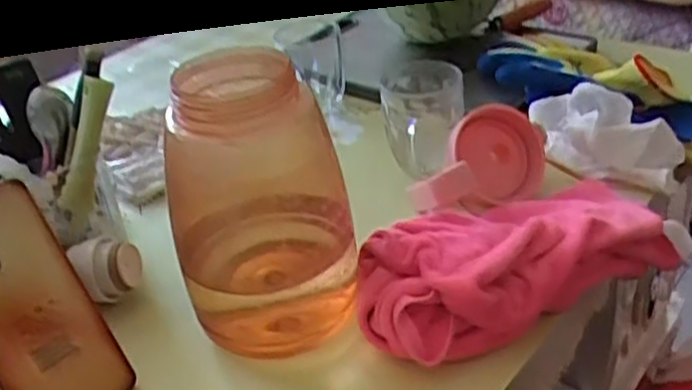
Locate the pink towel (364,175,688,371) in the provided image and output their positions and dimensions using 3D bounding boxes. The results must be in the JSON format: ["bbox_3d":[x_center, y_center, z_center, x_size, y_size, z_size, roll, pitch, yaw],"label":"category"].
[{"bbox_3d":[0.129,0.040,0.553,0.266,0.064,0.118,-24,37,-25],"label":"pink towel"}]

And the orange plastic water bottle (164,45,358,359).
[{"bbox_3d":[-0.066,-0.002,0.532,0.116,0.202,0.142,-11,33,-8],"label":"orange plastic water bottle"}]

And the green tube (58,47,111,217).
[{"bbox_3d":[-0.209,-0.047,0.585,0.024,0.134,0.033,-1,21,-45],"label":"green tube"}]

